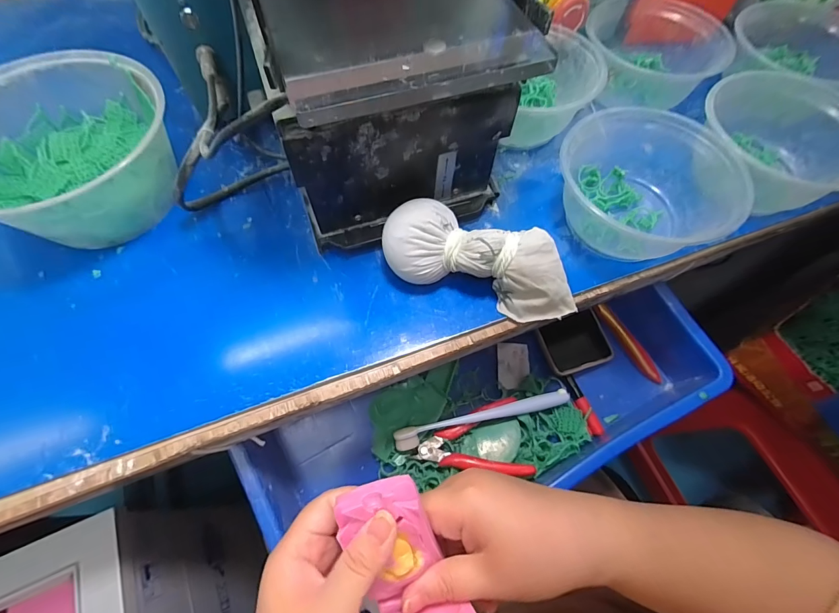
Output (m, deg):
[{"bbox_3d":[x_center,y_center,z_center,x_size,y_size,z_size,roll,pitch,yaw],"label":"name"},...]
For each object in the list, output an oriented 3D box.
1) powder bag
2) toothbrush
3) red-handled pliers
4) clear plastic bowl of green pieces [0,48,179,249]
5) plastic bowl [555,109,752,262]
[{"bbox_3d":[0.047,-0.034,0.285,0.145,0.052,0.052,15,65,5],"label":"powder bag"},{"bbox_3d":[0.066,0.116,0.388,0.183,0.019,0.020,-11,66,-7],"label":"toothbrush"},{"bbox_3d":[0.054,0.139,0.381,0.109,0.011,0.074,-9,65,-6],"label":"red-handled pliers"},{"bbox_3d":[-0.279,-0.121,0.303,0.161,0.067,0.156,1,65,-1],"label":"clear plastic bowl of green pieces"},{"bbox_3d":[0.180,-0.095,0.310,0.119,0.059,0.136,-39,72,-18],"label":"plastic bowl"}]

